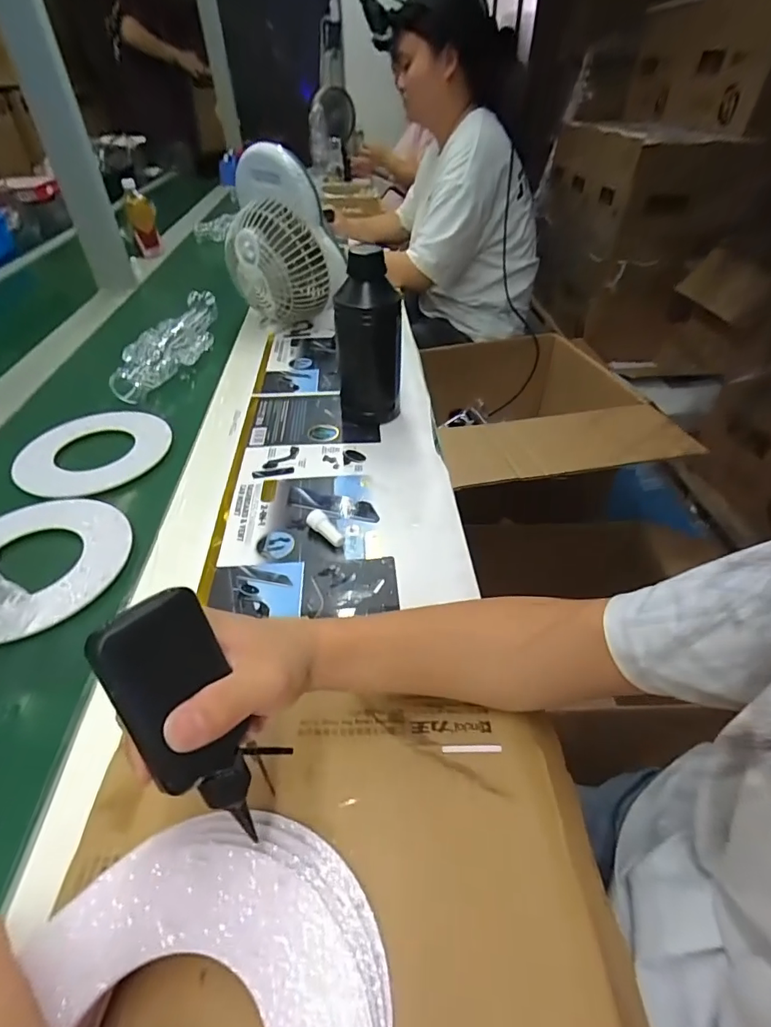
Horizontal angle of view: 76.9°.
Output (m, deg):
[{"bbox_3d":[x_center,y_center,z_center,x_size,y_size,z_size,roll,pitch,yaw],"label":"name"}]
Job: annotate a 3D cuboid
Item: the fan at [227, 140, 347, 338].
[{"bbox_3d":[-0.186,-0.473,0.875,0.191,0.297,0.185,-14,43,-13],"label":"fan"}]

